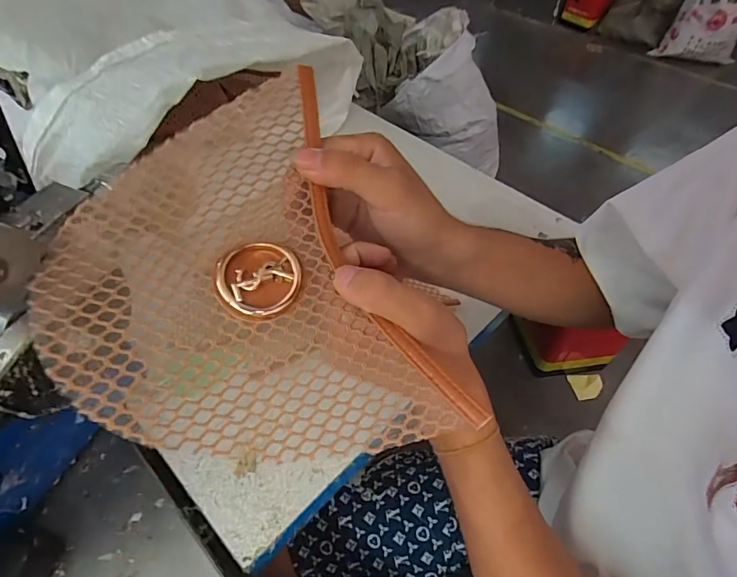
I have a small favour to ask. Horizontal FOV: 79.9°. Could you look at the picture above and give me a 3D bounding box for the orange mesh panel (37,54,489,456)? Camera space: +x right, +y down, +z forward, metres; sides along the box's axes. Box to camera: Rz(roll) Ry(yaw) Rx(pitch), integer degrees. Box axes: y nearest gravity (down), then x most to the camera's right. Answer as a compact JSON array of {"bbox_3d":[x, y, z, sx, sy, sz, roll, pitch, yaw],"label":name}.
[{"bbox_3d":[-0.054,-0.021,0.235,0.182,0.080,0.192,0,49,-1],"label":"orange mesh panel"}]

